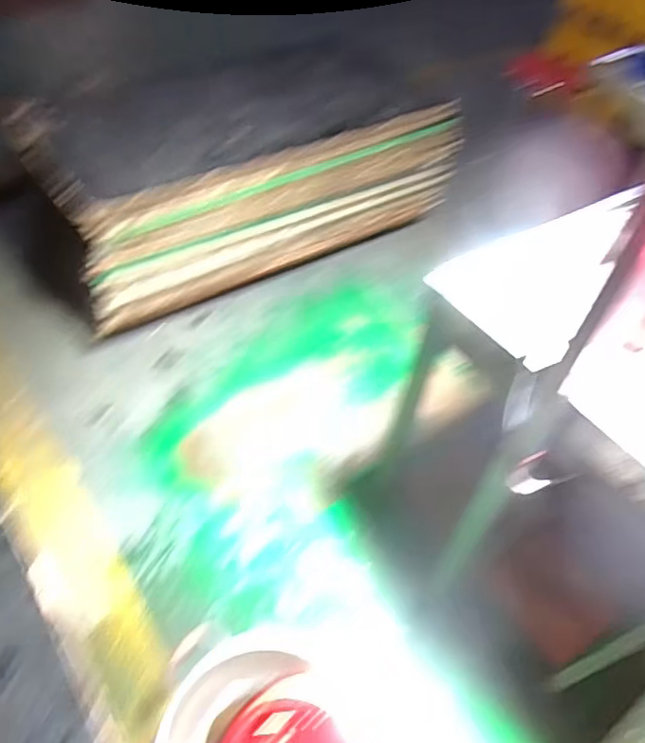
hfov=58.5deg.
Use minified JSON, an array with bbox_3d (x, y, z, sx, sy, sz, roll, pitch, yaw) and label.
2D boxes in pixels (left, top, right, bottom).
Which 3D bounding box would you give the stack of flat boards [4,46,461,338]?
[{"bbox_3d":[-0.188,-0.630,1.760,1.288,0.476,0.443,-25,58,-25],"label":"stack of flat boards"}]

